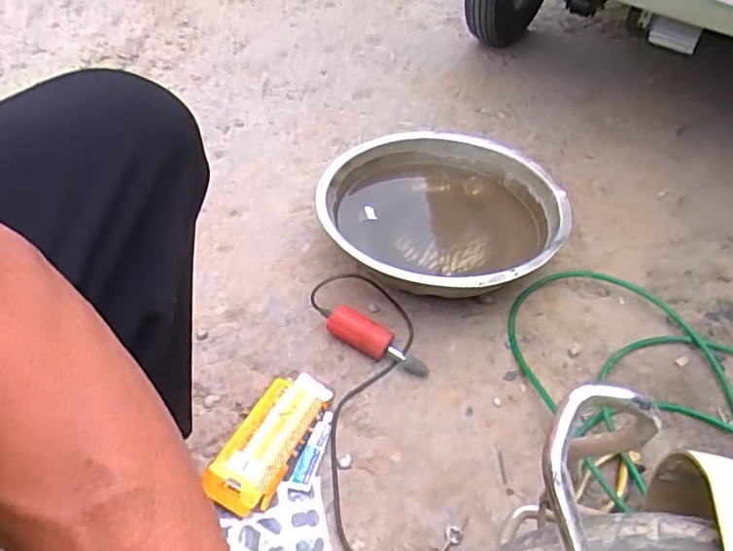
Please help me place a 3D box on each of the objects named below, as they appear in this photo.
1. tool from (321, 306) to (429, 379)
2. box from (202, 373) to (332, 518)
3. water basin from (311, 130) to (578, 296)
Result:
[{"bbox_3d":[0.012,0.088,0.821,0.165,0.038,0.046,24,49,19],"label":"tool"},{"bbox_3d":[-0.116,0.193,0.705,0.081,0.029,0.180,19,47,14],"label":"box"},{"bbox_3d":[0.117,-0.092,0.963,0.361,0.117,0.395,2,45,-2],"label":"water basin"}]

